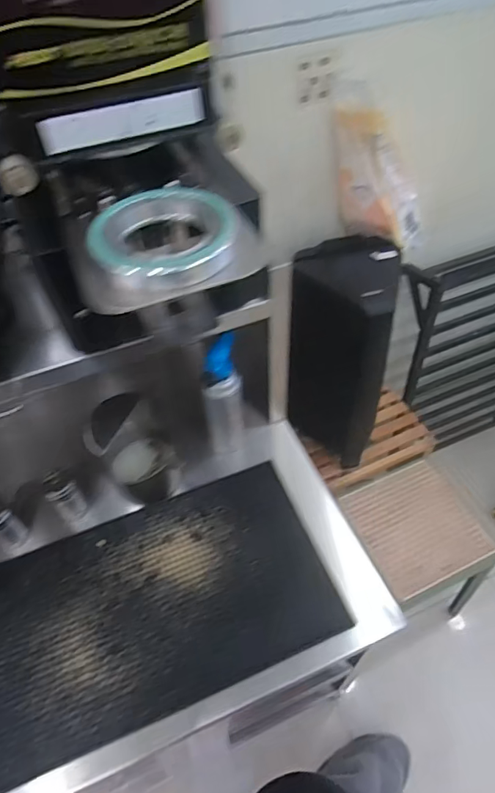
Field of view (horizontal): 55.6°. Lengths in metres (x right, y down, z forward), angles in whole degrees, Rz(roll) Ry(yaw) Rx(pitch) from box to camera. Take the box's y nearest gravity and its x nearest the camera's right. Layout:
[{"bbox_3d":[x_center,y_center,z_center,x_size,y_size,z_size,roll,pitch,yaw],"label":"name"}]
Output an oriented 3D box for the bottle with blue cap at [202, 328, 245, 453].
[{"bbox_3d":[-0.039,0.005,0.819,0.067,0.262,0.081,-2,51,2],"label":"bottle with blue cap"}]

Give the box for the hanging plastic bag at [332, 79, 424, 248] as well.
[{"bbox_3d":[0.225,-0.424,0.903,0.153,0.320,0.061,-5,46,35],"label":"hanging plastic bag"}]

